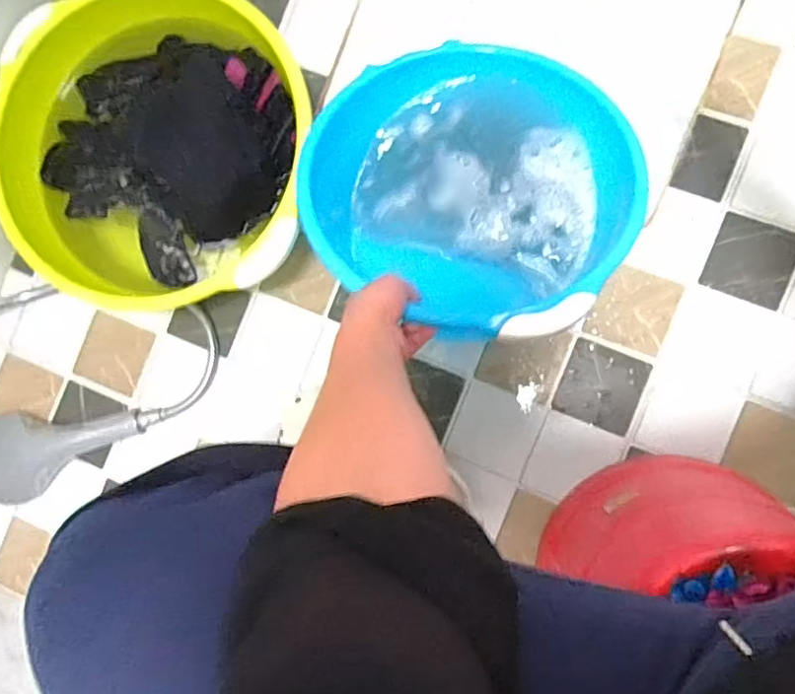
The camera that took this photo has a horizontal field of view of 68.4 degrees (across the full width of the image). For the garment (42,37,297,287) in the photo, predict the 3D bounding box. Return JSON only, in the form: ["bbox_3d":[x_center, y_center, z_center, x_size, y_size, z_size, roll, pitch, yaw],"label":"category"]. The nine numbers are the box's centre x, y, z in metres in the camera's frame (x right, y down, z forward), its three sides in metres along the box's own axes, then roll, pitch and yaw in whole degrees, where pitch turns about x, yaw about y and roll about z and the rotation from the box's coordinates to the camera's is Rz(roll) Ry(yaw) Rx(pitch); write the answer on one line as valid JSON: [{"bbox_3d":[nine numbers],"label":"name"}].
[{"bbox_3d":[-0.261,-0.229,0.651,0.293,0.112,0.261,35,93,8],"label":"garment"}]

